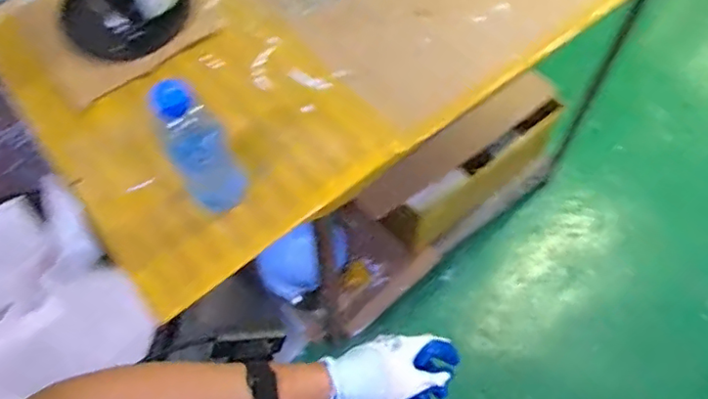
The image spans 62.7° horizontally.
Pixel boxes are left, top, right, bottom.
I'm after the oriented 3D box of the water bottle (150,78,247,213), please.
[{"bbox_3d":[-0.182,-0.057,0.695,0.068,0.205,0.053,-27,64,-13],"label":"water bottle"}]

